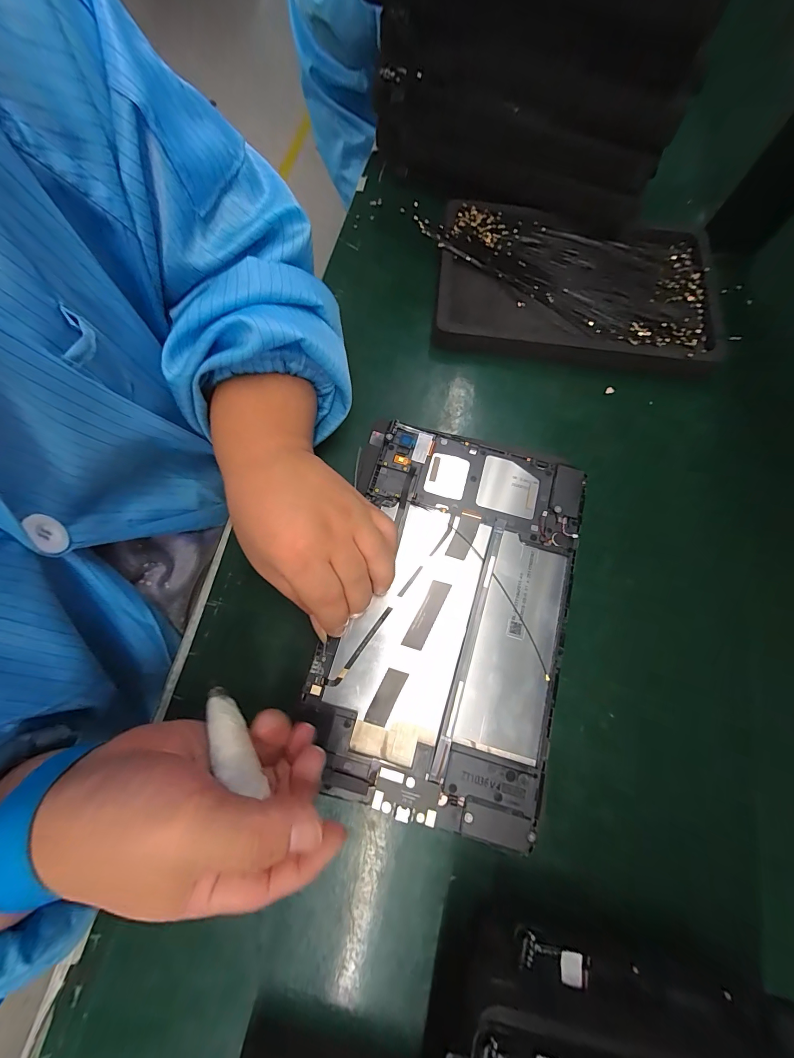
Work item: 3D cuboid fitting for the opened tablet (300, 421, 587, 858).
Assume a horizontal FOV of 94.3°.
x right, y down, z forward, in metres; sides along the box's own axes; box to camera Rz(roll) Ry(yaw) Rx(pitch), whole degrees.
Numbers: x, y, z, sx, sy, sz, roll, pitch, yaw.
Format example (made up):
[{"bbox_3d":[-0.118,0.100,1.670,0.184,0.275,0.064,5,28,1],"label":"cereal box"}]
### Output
[{"bbox_3d":[0.036,0.051,0.238,0.145,0.013,0.237,15,77,3],"label":"opened tablet"}]

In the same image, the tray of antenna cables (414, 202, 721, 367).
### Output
[{"bbox_3d":[0.156,-0.218,0.327,0.238,0.015,0.149,5,73,1],"label":"tray of antenna cables"}]

